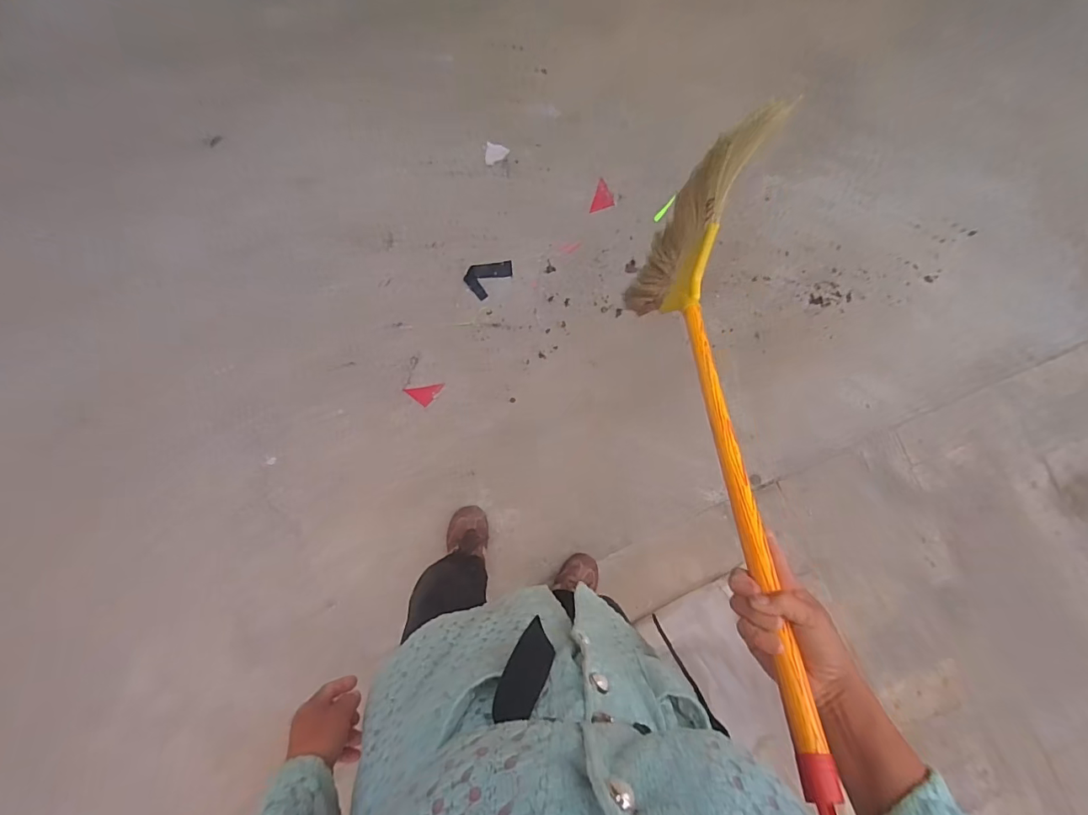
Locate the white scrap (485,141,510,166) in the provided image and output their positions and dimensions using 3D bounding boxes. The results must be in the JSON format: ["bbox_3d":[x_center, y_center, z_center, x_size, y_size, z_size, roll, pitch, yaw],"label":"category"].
[{"bbox_3d":[-0.123,-0.666,1.270,0.058,0.011,0.058,5,84,-5],"label":"white scrap"}]

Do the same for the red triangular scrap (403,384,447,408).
[{"bbox_3d":[-0.293,-0.047,1.185,0.066,0.005,0.072,39,82,-1],"label":"red triangular scrap"}]

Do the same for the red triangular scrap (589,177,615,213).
[{"bbox_3d":[0.164,-0.563,1.301,0.054,0.006,0.099,19,83,-4],"label":"red triangular scrap"}]

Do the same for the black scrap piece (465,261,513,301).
[{"bbox_3d":[-0.140,-0.341,1.229,0.123,0.005,0.080,-42,90,-8],"label":"black scrap piece"}]

